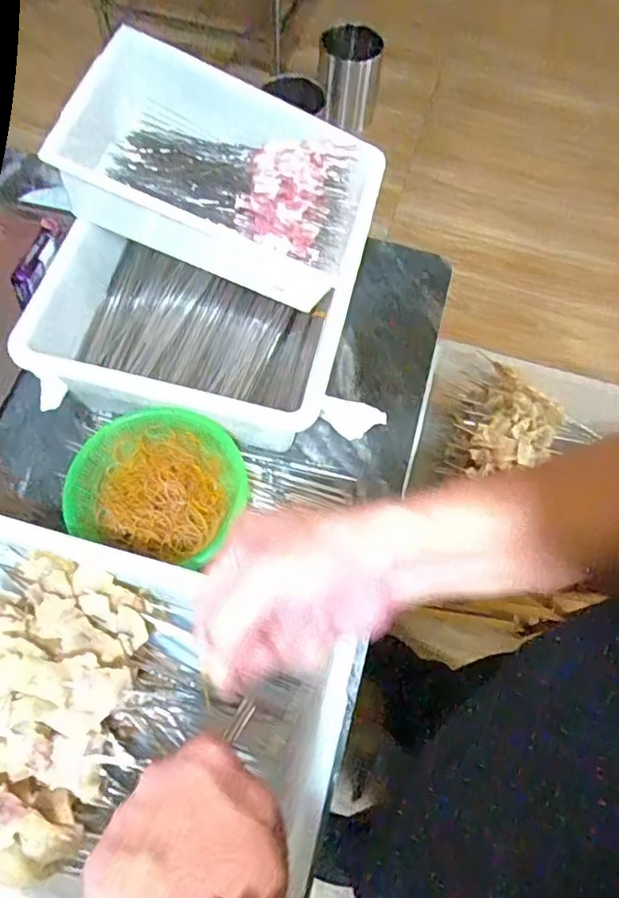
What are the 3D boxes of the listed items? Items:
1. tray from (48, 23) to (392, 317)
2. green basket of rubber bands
[{"bbox_3d":[-0.100,-0.332,0.680,0.364,0.083,0.220,18,81,0],"label":"tray"},{"bbox_3d":[-0.167,0.039,0.652,0.178,0.058,0.175,1,65,-2],"label":"green basket of rubber bands"}]

